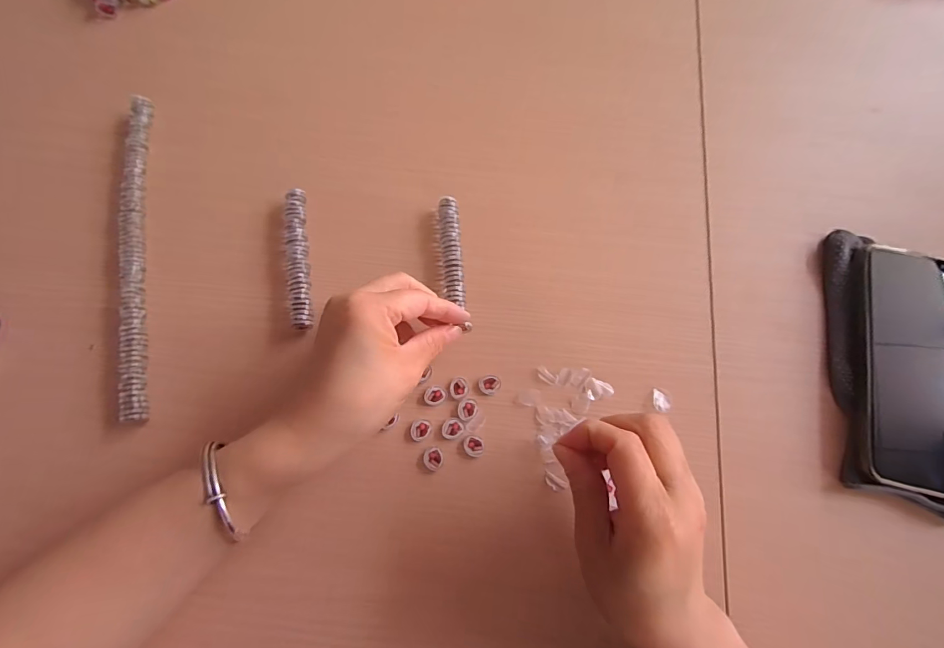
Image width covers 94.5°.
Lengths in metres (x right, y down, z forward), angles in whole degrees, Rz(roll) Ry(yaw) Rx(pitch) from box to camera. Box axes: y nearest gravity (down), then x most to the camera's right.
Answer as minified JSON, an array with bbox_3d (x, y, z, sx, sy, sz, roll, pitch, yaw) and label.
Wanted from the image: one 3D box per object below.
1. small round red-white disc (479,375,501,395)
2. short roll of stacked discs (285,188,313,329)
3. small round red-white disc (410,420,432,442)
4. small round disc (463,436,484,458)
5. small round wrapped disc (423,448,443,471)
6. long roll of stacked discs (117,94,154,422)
[{"bbox_3d":[0.012,0.041,0.299,0.015,0.004,0.013,6,74,3],"label":"small round red-white disc"},{"bbox_3d":[-0.129,-0.050,0.325,0.014,0.016,0.111,-9,74,-1],"label":"short roll of stacked discs"},{"bbox_3d":[-0.034,0.071,0.291,0.012,0.004,0.015,30,77,10],"label":"small round red-white disc"},{"bbox_3d":[0.001,0.081,0.289,0.013,0.004,0.013,0,74,2],"label":"small round disc"},{"bbox_3d":[-0.025,0.089,0.286,0.012,0.004,0.015,-7,74,0],"label":"small round wrapped disc"},{"bbox_3d":[-0.251,-0.058,0.329,0.015,0.022,0.262,-11,74,-1],"label":"long roll of stacked discs"}]

